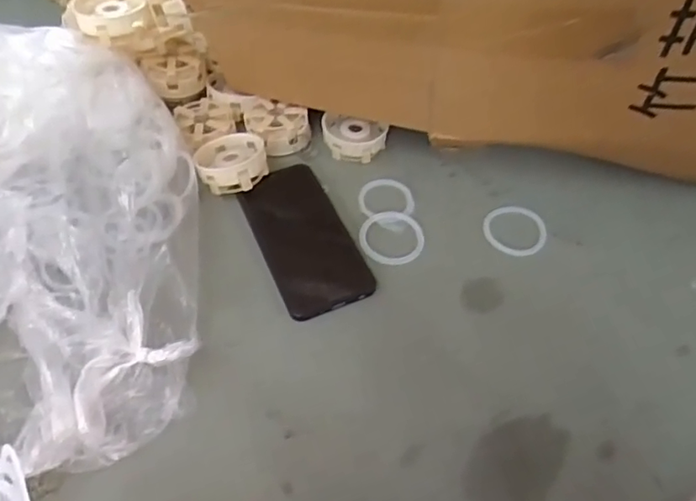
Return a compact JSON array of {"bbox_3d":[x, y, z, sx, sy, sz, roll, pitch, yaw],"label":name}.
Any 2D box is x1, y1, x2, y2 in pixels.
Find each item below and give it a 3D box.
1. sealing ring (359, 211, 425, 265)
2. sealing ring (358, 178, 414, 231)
[{"bbox_3d":[0.042,-0.013,0.508,0.062,0.005,0.059,1,53,-2],"label":"sealing ring"},{"bbox_3d":[0.036,-0.048,0.537,0.056,0.008,0.052,1,53,-2],"label":"sealing ring"}]

